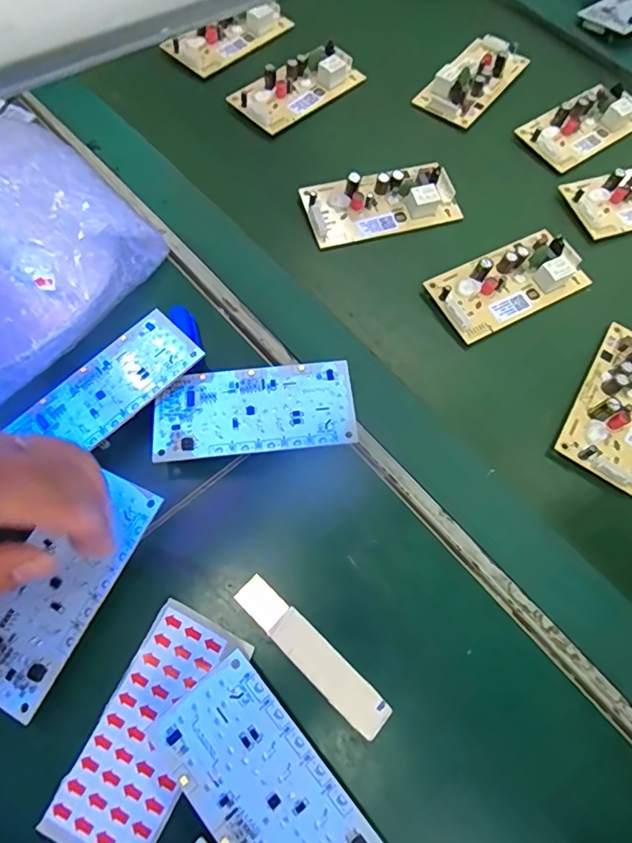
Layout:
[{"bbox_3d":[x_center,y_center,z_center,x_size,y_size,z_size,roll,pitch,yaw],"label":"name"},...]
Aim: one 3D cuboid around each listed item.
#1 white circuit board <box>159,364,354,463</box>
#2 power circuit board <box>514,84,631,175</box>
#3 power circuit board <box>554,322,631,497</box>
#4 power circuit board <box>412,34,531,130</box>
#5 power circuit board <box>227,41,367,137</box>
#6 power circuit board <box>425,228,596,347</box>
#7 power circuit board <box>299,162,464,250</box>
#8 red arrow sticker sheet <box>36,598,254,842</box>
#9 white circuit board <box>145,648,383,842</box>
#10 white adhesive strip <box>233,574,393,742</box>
[{"bbox_3d":[-0.035,-0.007,0.300,0.113,0.004,0.055,-6,64,-3],"label":"white circuit board"},{"bbox_3d":[0.228,-0.254,0.437,0.103,0.019,0.053,-34,73,-14],"label":"power circuit board"},{"bbox_3d":[0.198,-0.012,0.329,0.054,0.023,0.108,32,70,11],"label":"power circuit board"},{"bbox_3d":[0.141,-0.307,0.455,0.054,0.016,0.116,36,71,12],"label":"power circuit board"},{"bbox_3d":[-0.015,-0.285,0.436,0.113,0.017,0.051,-41,75,-17],"label":"power circuit board"},{"bbox_3d":[0.138,-0.101,0.365,0.111,0.020,0.054,-27,71,-12],"label":"power circuit board"},{"bbox_3d":[0.049,-0.166,0.388,0.113,0.019,0.050,-16,69,-8],"label":"power circuit board"},{"bbox_3d":[-0.079,0.150,0.250,0.050,0.004,0.110,25,69,8],"label":"red arrow sticker sheet"},{"bbox_3d":[-0.021,0.167,0.228,0.055,0.004,0.113,-40,77,-8],"label":"white circuit board"},{"bbox_3d":[-0.003,0.119,0.267,0.096,0.004,0.020,42,72,14],"label":"white adhesive strip"}]

